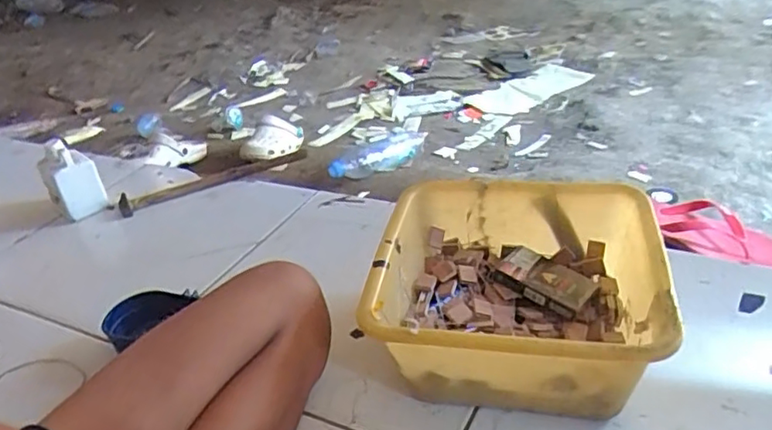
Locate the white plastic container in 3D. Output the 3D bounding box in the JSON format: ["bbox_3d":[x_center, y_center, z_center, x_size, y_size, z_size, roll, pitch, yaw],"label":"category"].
[{"bbox_3d":[-0.527,-0.058,1.030,0.081,0.107,0.070,-25,36,-23],"label":"white plastic container"}]

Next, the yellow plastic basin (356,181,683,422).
[{"bbox_3d":[0.134,0.077,0.635,0.265,0.114,0.275,3,34,15],"label":"yellow plastic basin"}]

